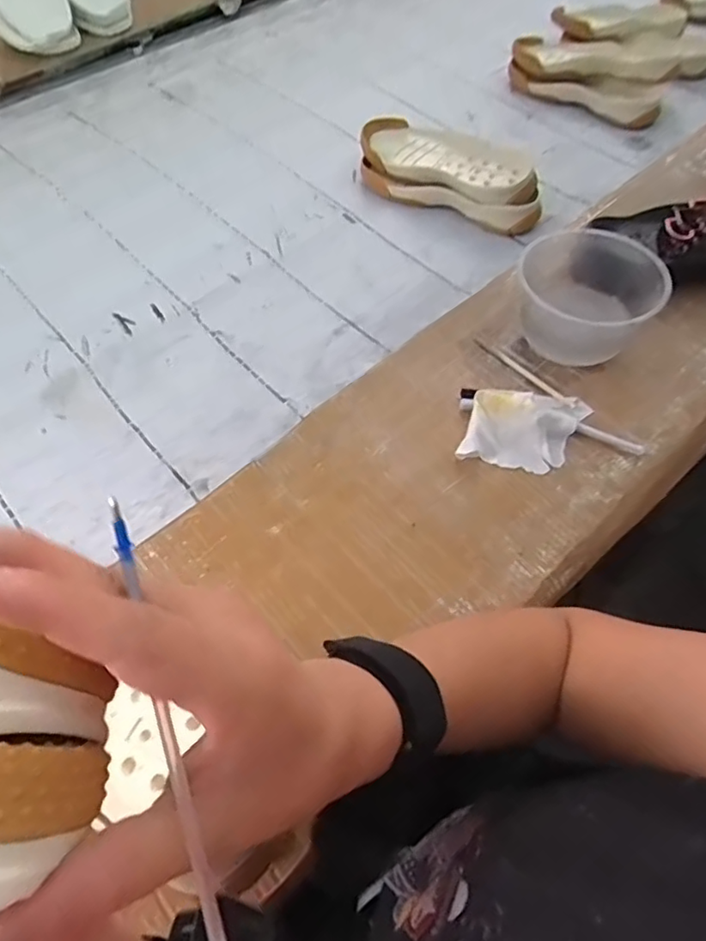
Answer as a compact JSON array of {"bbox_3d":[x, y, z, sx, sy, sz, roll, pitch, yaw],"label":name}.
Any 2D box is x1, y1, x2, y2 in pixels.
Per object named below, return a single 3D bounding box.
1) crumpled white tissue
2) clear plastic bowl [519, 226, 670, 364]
[{"bbox_3d":[0.157,-0.046,0.528,0.093,0.025,0.105,23,62,13],"label":"crumpled white tissue"},{"bbox_3d":[0.228,-0.172,0.575,0.133,0.073,0.151,10,59,6],"label":"clear plastic bowl"}]

